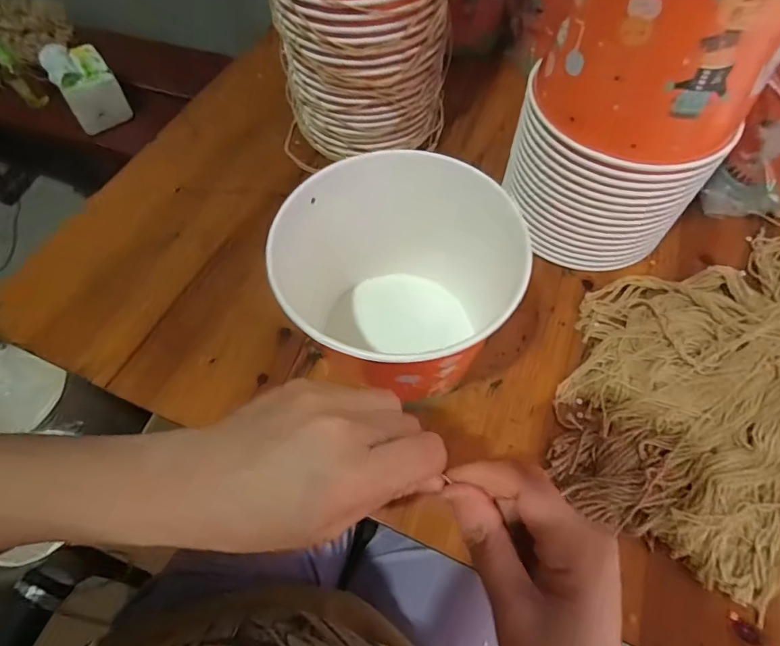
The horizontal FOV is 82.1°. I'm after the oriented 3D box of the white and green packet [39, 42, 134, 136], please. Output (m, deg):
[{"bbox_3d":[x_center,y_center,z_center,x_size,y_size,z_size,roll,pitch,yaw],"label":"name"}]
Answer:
[{"bbox_3d":[-0.573,-0.449,0.851,0.099,0.111,0.119,-32,65,-16],"label":"white and green packet"}]

